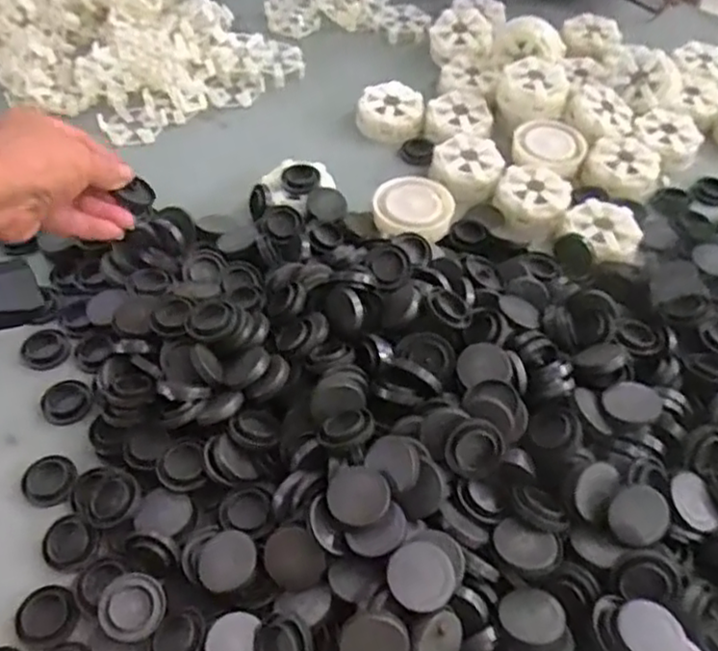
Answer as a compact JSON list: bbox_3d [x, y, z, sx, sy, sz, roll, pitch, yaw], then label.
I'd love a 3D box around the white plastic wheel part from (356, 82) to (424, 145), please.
[{"bbox_3d":[0.030,-0.200,0.663,0.062,0.032,0.062,1,54,-1],"label":"white plastic wheel part"}]

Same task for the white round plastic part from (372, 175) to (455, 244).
[{"bbox_3d":[0.044,-0.092,0.557,0.062,0.017,0.069,2,54,0],"label":"white round plastic part"}]

